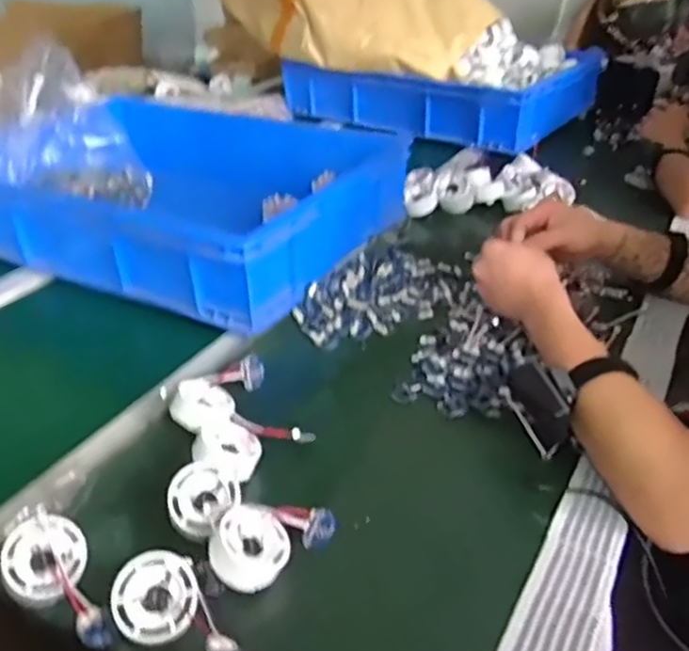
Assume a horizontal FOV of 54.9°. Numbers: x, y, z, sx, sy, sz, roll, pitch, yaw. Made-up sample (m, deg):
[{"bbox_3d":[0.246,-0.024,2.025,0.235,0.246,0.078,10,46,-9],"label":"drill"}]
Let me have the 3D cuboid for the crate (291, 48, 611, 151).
[{"bbox_3d":[0.215,-0.548,1.503,0.636,0.102,0.477,17,37,24],"label":"crate"}]

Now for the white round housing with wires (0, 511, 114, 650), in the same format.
[{"bbox_3d":[-0.198,0.182,0.464,0.054,0.022,0.105,-27,62,-35],"label":"white round housing with wires"}]

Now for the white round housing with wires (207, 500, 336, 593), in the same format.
[{"bbox_3d":[-0.057,0.156,0.499,0.097,0.041,0.059,-28,42,-36],"label":"white round housing with wires"}]

